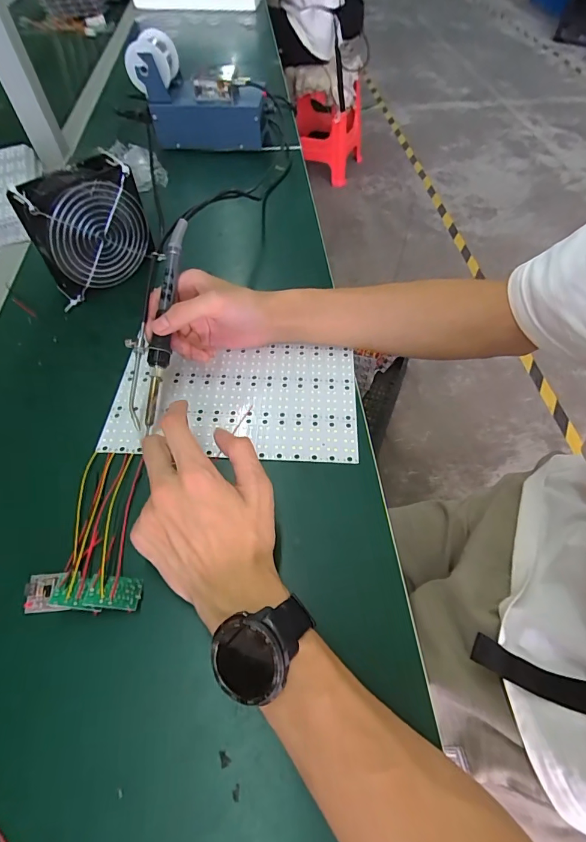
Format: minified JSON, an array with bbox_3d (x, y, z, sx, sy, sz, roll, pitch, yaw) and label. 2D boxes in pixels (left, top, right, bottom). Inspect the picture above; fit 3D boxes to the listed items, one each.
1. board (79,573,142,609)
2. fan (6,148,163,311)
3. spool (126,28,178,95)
[{"bbox_3d":[-0.130,0.123,0.293,0.036,0.012,0.024,3,55,-1],"label":"board"},{"bbox_3d":[-0.225,-0.212,0.461,0.123,0.124,0.053,-37,64,-23],"label":"fan"},{"bbox_3d":[-0.217,-0.555,0.622,0.063,0.059,0.088,1,55,2],"label":"spool"}]

